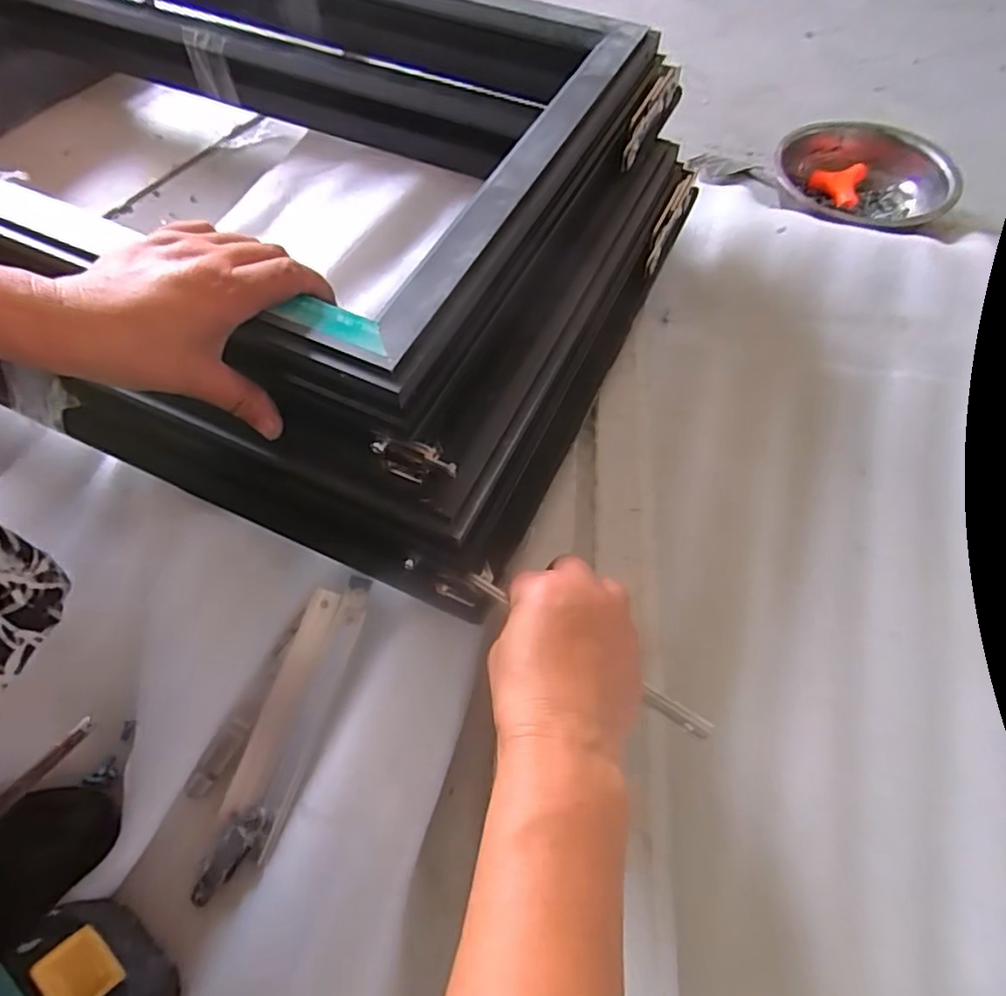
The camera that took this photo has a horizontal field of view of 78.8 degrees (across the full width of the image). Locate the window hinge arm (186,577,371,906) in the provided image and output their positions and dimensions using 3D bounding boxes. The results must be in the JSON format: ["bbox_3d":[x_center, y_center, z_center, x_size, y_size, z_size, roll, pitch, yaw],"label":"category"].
[{"bbox_3d":[-0.152,0.146,0.405,0.067,0.015,0.200,14,62,7],"label":"window hinge arm"}]

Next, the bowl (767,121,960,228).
[{"bbox_3d":[0.369,-0.319,0.649,0.171,0.064,0.173,0,61,0],"label":"bowl"}]

